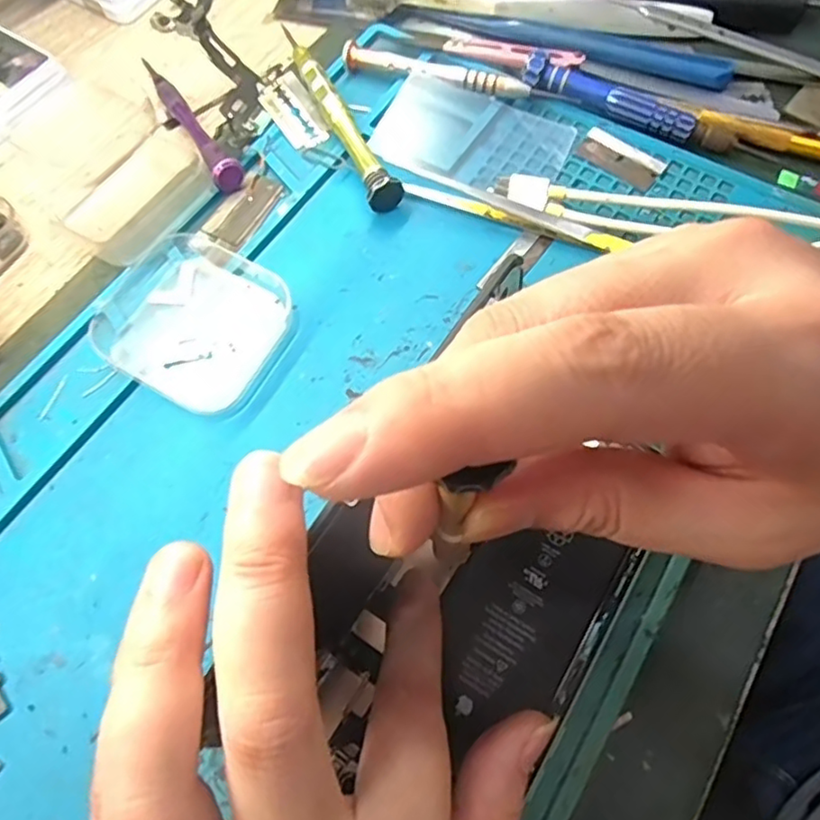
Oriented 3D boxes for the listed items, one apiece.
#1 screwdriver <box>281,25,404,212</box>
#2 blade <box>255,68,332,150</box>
[{"bbox_3d":[-0.033,-0.138,0.289,0.015,0.016,0.114,-23,68,-8],"label":"screwdriver"},{"bbox_3d":[-0.056,-0.144,0.297,0.021,0.006,0.046,-30,69,-11],"label":"blade"}]

